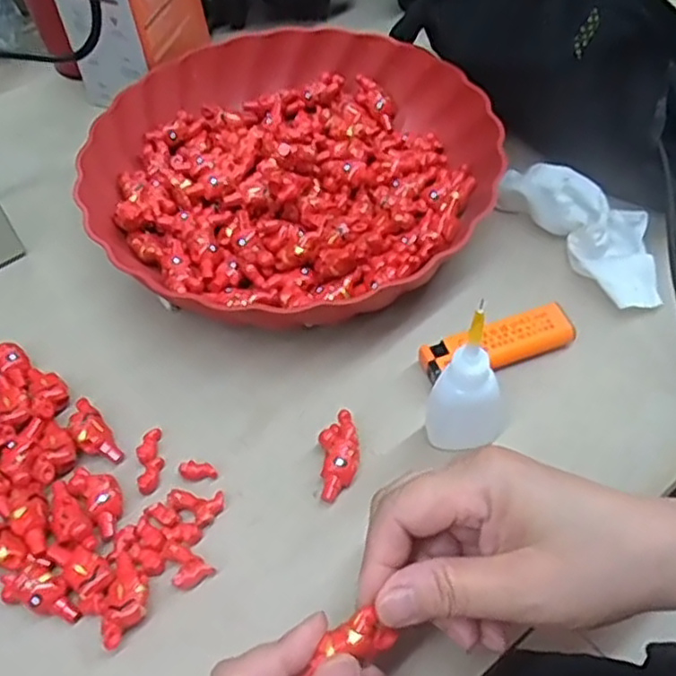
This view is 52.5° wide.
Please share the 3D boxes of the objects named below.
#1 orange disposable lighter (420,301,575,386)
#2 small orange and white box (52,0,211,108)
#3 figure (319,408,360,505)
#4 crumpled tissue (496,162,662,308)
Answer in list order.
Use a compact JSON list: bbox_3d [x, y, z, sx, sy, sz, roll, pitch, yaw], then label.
[{"bbox_3d":[0.084,0.005,0.362,0.079,0.019,0.023,-14,55,-9],"label":"orange disposable lighter"},{"bbox_3d":[-0.148,-0.234,0.489,0.076,0.087,0.093,16,56,12],"label":"small orange and white box"},{"bbox_3d":[0.001,0.057,0.330,0.018,0.012,0.042,-3,54,-1],"label":"figure"},{"bbox_3d":[0.144,-0.067,0.400,0.043,0.035,0.120,-30,59,-19],"label":"crumpled tissue"}]

